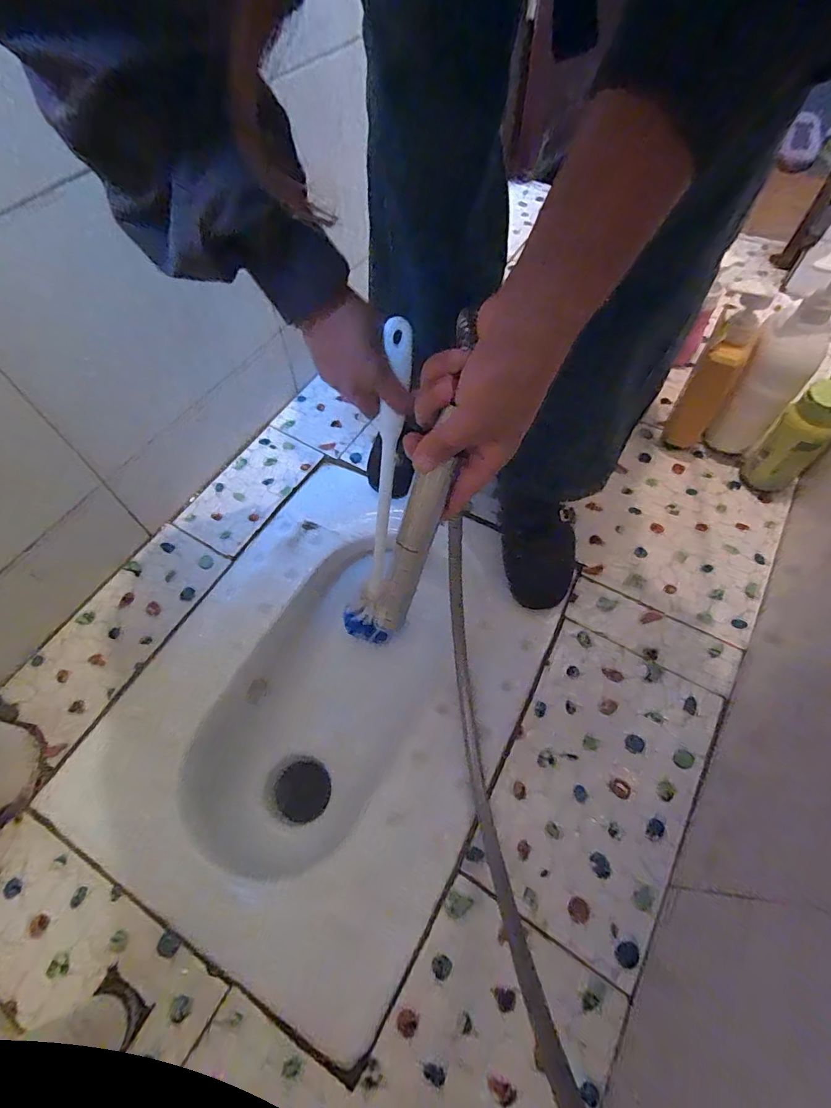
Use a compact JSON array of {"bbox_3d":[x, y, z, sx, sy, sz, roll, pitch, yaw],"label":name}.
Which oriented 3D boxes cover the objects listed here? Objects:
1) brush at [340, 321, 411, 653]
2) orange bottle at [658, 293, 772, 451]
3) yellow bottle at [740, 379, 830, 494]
[{"bbox_3d":[-0.036,-0.050,0.543,0.059,0.405,0.047,24,40,16],"label":"brush"},{"bbox_3d":[0.386,-0.224,0.620,0.054,0.213,0.058,29,64,17],"label":"orange bottle"},{"bbox_3d":[0.480,-0.140,0.601,0.061,0.159,0.064,-38,65,-18],"label":"yellow bottle"}]

